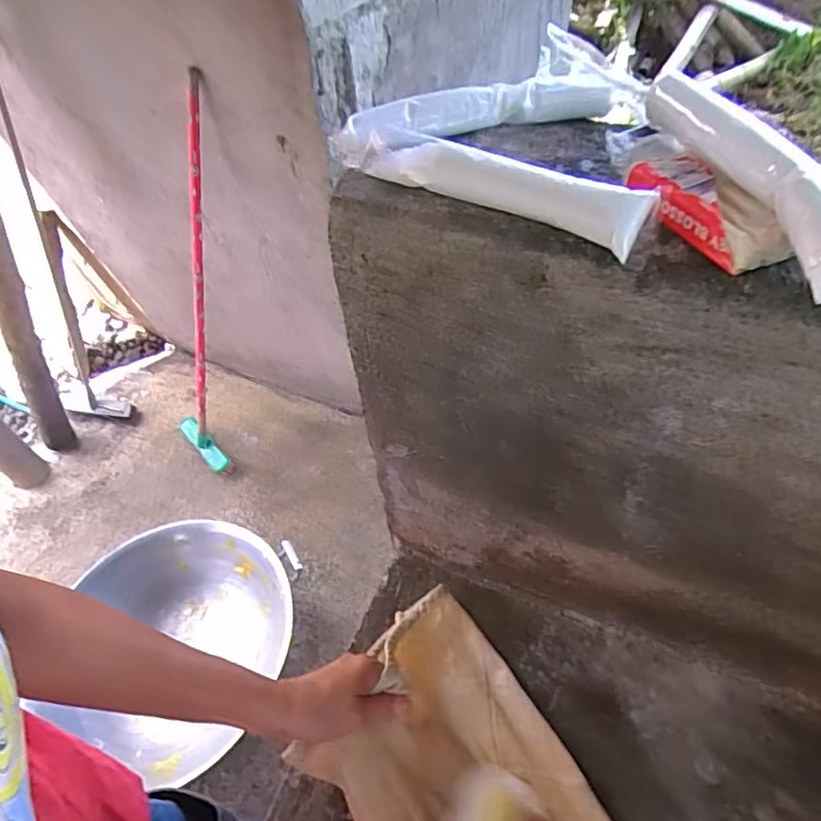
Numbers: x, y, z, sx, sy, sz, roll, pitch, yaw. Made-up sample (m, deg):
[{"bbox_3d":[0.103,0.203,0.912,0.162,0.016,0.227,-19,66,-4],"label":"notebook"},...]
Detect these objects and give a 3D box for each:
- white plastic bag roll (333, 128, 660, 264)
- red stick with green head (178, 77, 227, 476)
[{"bbox_3d":[0.028,-0.114,0.272,0.171,0.022,0.023,29,58,27],"label":"white plastic bag roll"},{"bbox_3d":[-0.508,-0.262,1.362,0.064,0.990,0.185,-18,47,-36],"label":"red stick with green head"}]

